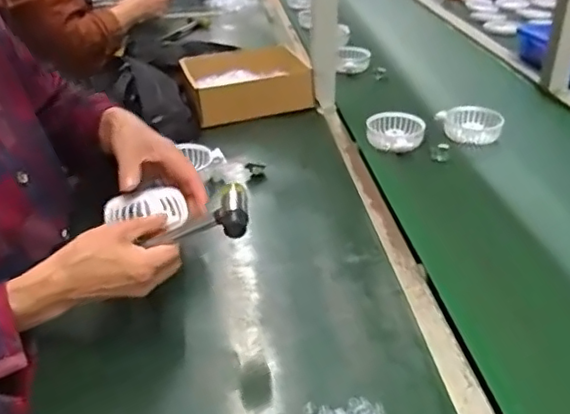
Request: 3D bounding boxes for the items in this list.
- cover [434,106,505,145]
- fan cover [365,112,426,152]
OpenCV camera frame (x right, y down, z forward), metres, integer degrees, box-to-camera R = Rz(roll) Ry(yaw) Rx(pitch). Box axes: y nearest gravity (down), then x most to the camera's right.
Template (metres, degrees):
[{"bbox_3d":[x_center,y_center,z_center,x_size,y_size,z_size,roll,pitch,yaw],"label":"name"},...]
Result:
[{"bbox_3d":[0.297,-0.136,0.940,0.079,0.033,0.078,-9,33,-13],"label":"cover"},{"bbox_3d":[0.176,-0.122,0.930,0.087,0.033,0.087,10,34,17],"label":"fan cover"}]

